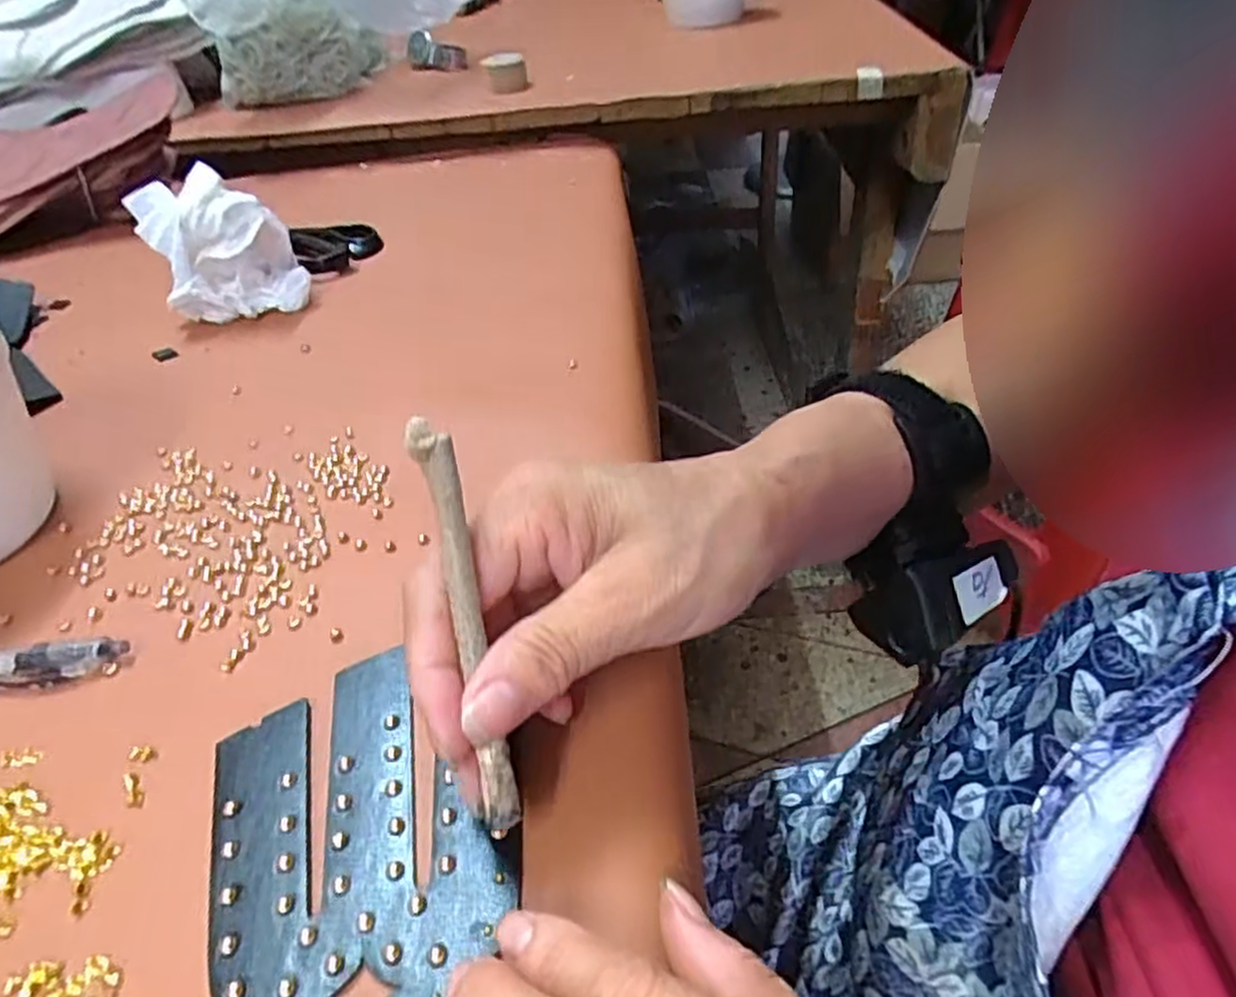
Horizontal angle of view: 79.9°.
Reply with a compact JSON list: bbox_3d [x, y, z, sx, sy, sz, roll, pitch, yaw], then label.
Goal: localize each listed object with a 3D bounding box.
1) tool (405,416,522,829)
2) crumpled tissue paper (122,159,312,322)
[{"bbox_3d":[-0.038,0.032,0.183,0.010,0.103,0.005,-10,5,-6],"label":"tool"},{"bbox_3d":[-0.247,-0.155,0.463,0.079,0.079,0.069,-24,44,-21],"label":"crumpled tissue paper"}]

